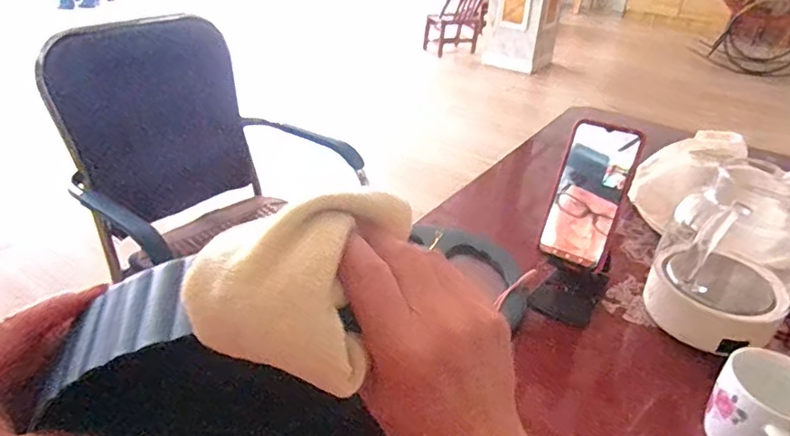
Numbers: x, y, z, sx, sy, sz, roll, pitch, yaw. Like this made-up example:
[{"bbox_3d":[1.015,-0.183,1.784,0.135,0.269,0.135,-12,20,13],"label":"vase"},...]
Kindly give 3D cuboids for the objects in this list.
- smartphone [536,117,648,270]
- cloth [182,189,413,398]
[{"bbox_3d":[0.221,-0.026,0.594,0.077,0.162,0.014,20,12,25],"label":"smartphone"},{"bbox_3d":[-0.041,0.018,0.248,0.074,0.046,0.109,8,33,9],"label":"cloth"}]

